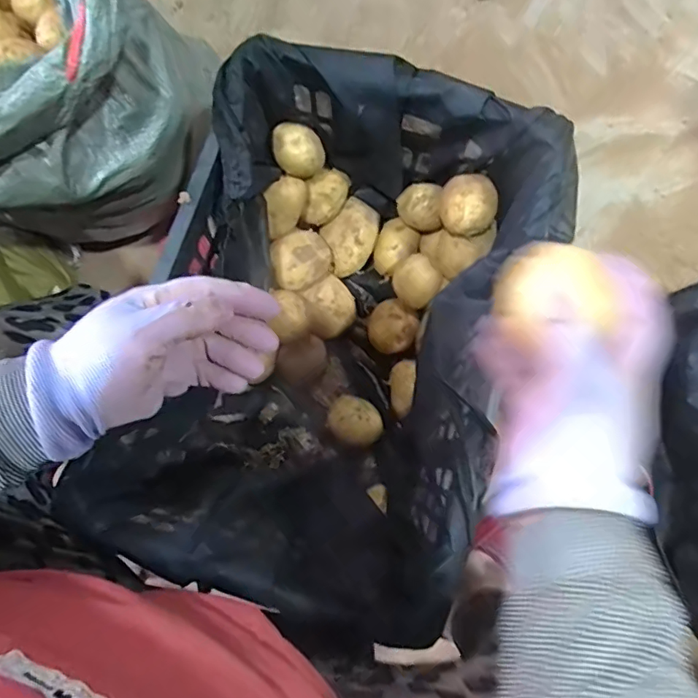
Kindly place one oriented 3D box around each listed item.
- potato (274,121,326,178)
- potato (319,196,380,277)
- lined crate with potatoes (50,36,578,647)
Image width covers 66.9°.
[{"bbox_3d":[-0.058,-0.233,0.616,0.056,0.056,0.043,-5,79,-1],"label":"potato"},{"bbox_3d":[0.006,-0.152,0.717,0.090,0.047,0.069,-42,82,-7],"label":"potato"},{"bbox_3d":[-0.012,-0.009,0.606,0.336,0.281,0.496,17,79,3],"label":"lined crate with potatoes"}]

